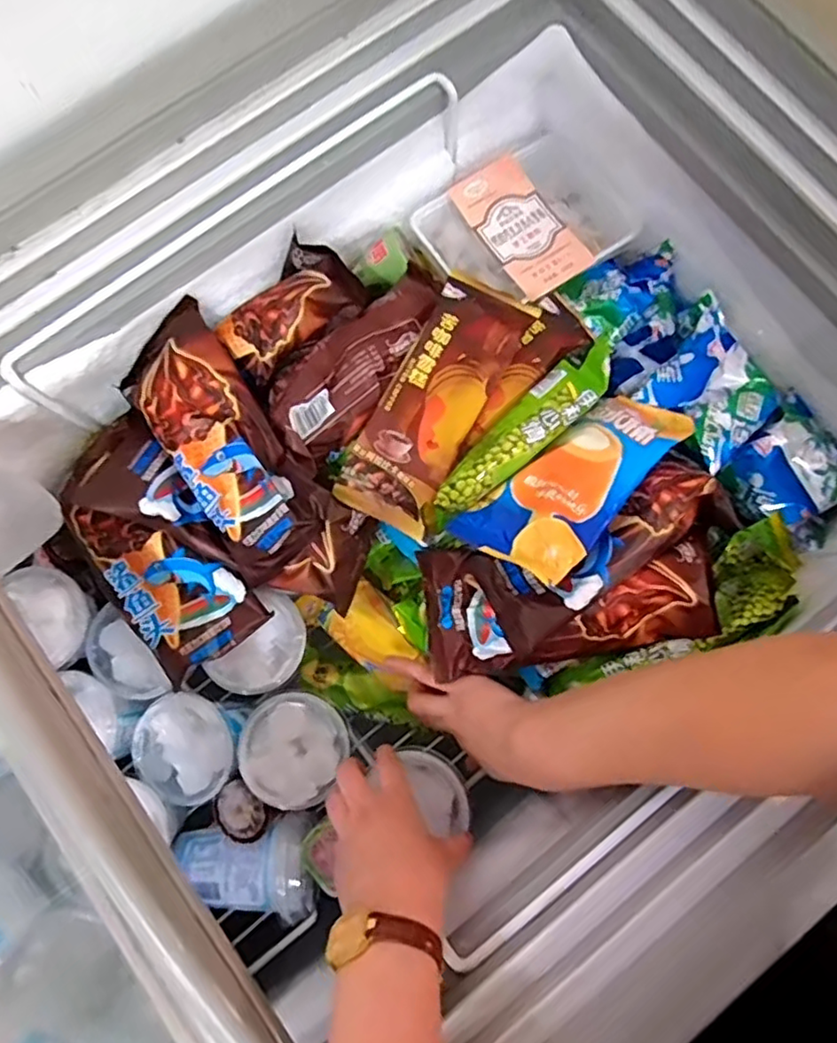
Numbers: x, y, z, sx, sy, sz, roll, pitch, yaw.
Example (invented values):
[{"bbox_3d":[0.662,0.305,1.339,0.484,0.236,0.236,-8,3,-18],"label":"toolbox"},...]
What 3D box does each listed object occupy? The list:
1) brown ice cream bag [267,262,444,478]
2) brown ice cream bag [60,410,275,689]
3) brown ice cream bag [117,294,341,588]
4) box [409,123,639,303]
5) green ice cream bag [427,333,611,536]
[{"bbox_3d":[-0.044,-0.131,0.508,0.184,0.032,0.077,-43,81,-7],"label":"brown ice cream bag"},{"bbox_3d":[-0.214,0.013,0.505,0.100,0.045,0.216,-36,80,-6],"label":"brown ice cream bag"},{"bbox_3d":[-0.153,-0.065,0.484,0.094,0.038,0.217,-35,80,-6],"label":"brown ice cream bag"},{"bbox_3d":[0.095,-0.269,0.591,0.168,0.049,0.140,-36,80,-6],"label":"box"},{"bbox_3d":[0.075,-0.064,0.480,0.184,0.031,0.045,-42,81,-7],"label":"green ice cream bag"}]

